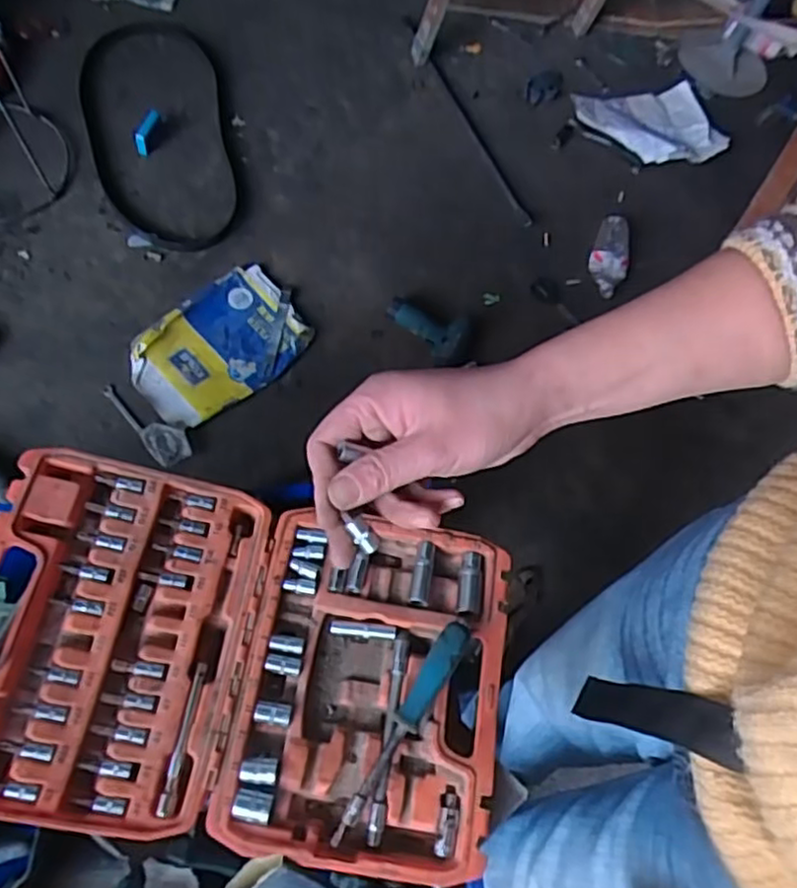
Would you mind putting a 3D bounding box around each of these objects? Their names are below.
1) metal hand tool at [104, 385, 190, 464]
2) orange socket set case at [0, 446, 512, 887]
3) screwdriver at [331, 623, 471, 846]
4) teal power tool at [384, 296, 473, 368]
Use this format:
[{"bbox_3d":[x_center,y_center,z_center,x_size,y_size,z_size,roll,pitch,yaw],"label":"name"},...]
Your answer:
[{"bbox_3d":[-0.465,-0.045,1.291,0.068,0.030,0.206,-41,78,-21],"label":"metal hand tool"},{"bbox_3d":[-0.113,0.150,0.503,0.374,0.081,0.241,12,67,-3],"label":"orange socket set case"},{"bbox_3d":[0.004,0.200,0.491,0.020,0.018,0.165,33,67,6],"label":"screwdriver"},{"bbox_3d":[0.066,-0.244,1.448,0.181,0.108,0.076,28,68,-6],"label":"teal power tool"}]

